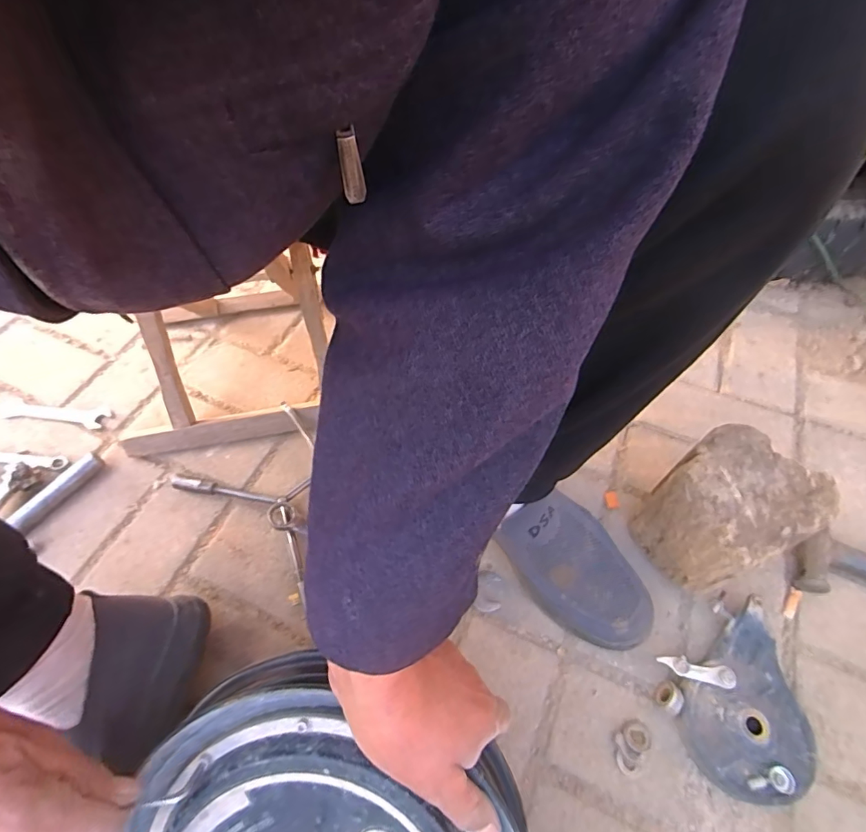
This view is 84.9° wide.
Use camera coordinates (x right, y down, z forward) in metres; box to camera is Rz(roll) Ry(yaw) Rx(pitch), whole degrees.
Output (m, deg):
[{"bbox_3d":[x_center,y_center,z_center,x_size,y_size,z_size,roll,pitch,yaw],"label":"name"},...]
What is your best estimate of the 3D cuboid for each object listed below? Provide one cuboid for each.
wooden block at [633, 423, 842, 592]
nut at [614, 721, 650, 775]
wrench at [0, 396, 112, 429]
[{"bbox_3d":[0.277,0.099,0.465,0.122,0.152,0.106,-21,60,-14],"label":"wooden block"},{"bbox_3d":[0.175,0.292,0.421,0.025,0.008,0.042,35,62,21],"label":"nut"},{"bbox_3d":[-0.511,-0.005,0.636,0.160,0.007,0.033,6,56,4],"label":"wrench"}]

